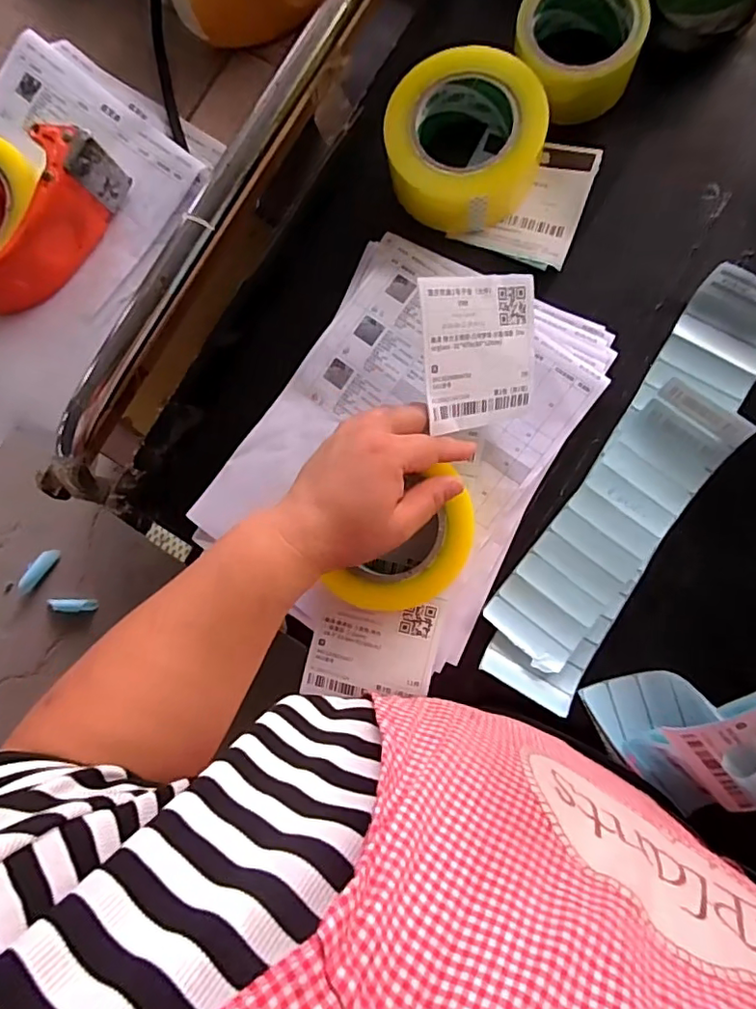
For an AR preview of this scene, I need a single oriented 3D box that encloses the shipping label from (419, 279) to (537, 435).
[{"bbox_3d":[0.072,-0.105,0.387,0.097,0.006,0.099,-16,110,-27],"label":"shipping label"}]

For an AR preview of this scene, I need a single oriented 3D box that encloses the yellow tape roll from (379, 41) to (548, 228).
[{"bbox_3d":[0.069,-0.288,0.449,0.121,0.056,0.111,0,86,5],"label":"yellow tape roll"}]

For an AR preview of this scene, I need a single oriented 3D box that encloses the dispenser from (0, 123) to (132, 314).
[{"bbox_3d":[-0.298,-0.237,0.448,0.127,0.074,0.160,37,90,6],"label":"dispenser"}]

